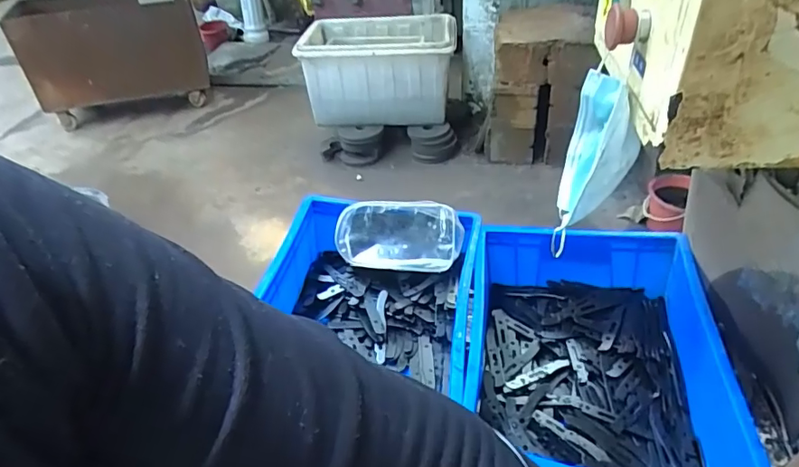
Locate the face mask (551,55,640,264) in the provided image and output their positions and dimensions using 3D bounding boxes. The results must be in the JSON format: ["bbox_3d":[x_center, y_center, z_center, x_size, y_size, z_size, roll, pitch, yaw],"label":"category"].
[{"bbox_3d":[0.212,-0.065,0.561,0.065,0.203,0.090,8,42,16],"label":"face mask"}]

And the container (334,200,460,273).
[{"bbox_3d":[0.001,0.005,0.861,0.200,0.112,0.060,1,-3,6],"label":"container"}]

